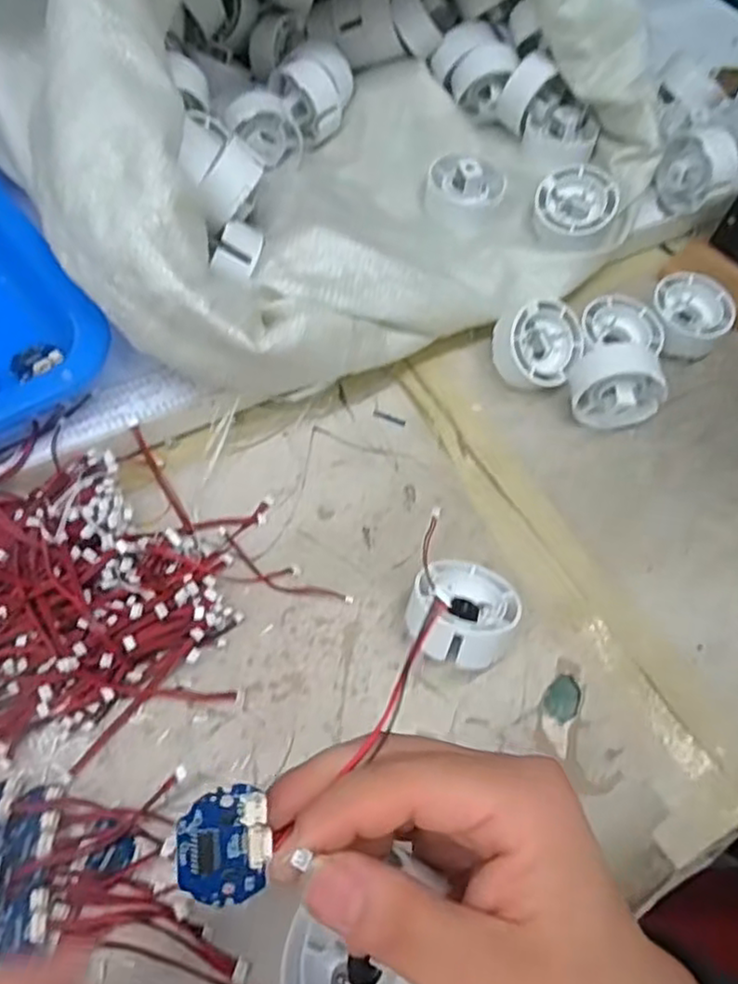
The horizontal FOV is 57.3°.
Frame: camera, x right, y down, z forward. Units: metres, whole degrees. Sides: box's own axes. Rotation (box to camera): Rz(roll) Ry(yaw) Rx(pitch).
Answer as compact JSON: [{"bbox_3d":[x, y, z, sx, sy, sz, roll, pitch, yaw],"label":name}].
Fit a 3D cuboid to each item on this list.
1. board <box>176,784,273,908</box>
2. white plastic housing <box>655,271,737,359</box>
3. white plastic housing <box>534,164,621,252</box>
[{"bbox_3d":[-0.035,0.088,0.166,0.022,0.004,0.028,1,90,-12],"label":"board"},{"bbox_3d":[0.215,-0.116,0.458,0.051,0.035,0.053,1,58,-2],"label":"white plastic housing"},{"bbox_3d":[0.139,-0.193,0.461,0.052,0.029,0.049,-1,76,5],"label":"white plastic housing"}]

